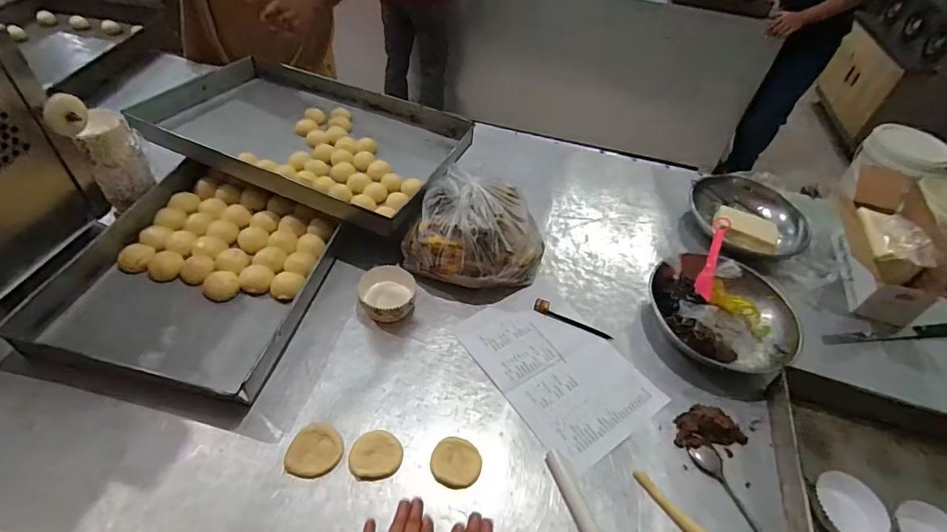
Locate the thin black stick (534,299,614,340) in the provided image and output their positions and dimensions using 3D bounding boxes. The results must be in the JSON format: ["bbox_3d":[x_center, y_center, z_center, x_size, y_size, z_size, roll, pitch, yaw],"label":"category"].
[{"bbox_3d":[0.171,0.091,0.806,0.139,0.014,0.022,21,48,12],"label":"thin black stick"}]

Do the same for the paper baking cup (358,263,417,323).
[{"bbox_3d":[-0.142,0.046,0.776,0.090,0.047,0.086,4,47,-4],"label":"paper baking cup"}]

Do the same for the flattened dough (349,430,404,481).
[{"bbox_3d":[-0.130,0.252,0.625,0.067,0.008,0.062,-5,48,-12],"label":"flattened dough"}]

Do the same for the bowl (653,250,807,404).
[{"bbox_3d":[0.421,0.082,0.795,0.222,0.069,0.240,4,47,-4],"label":"bowl"}]

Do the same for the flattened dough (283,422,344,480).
[{"bbox_3d":[-0.208,0.244,0.620,0.066,0.008,0.069,4,47,-4],"label":"flattened dough"}]

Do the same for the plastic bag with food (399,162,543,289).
[{"bbox_3d":[0.011,-0.064,0.849,0.234,0.107,0.210,19,48,11],"label":"plastic bag with food"}]

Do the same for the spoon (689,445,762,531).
[{"bbox_3d":[0.357,0.312,0.625,0.039,0.016,0.160,-16,51,-21],"label":"spoon"}]

